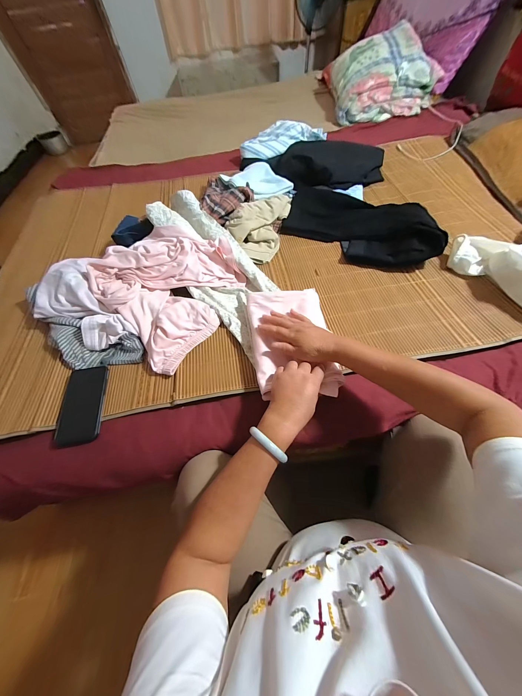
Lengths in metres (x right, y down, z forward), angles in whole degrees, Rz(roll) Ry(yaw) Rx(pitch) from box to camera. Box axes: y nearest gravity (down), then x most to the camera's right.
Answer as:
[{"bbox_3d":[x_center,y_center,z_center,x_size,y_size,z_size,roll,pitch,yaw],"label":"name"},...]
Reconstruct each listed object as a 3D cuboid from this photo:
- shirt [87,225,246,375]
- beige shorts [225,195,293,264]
[{"bbox_3d":[-0.217,-0.169,0.601,0.332,0.085,0.359,-40,66,-18],"label":"shirt"},{"bbox_3d":[-0.010,-0.400,0.732,0.163,0.077,0.291,11,61,9],"label":"beige shorts"}]

